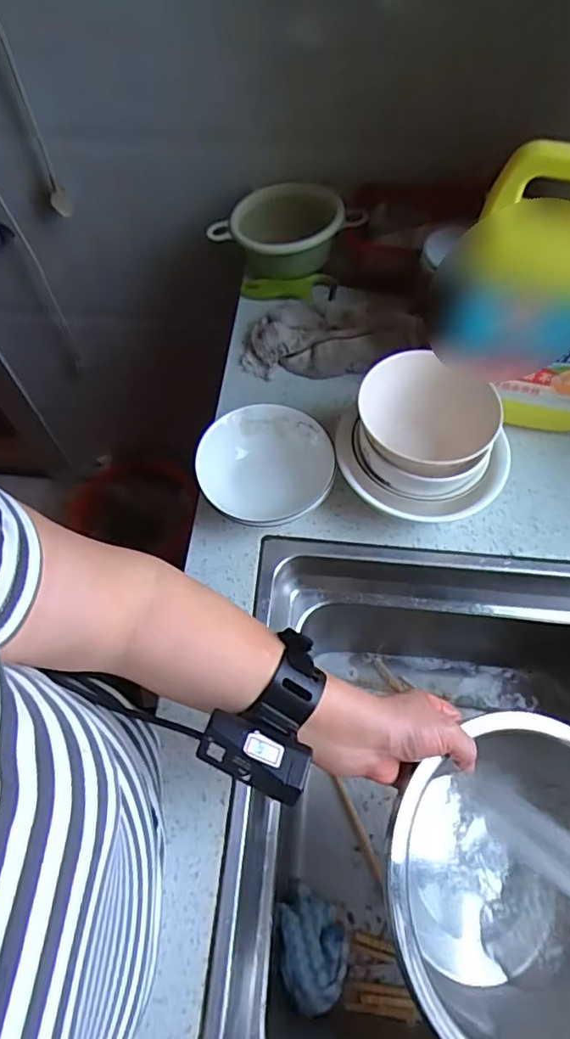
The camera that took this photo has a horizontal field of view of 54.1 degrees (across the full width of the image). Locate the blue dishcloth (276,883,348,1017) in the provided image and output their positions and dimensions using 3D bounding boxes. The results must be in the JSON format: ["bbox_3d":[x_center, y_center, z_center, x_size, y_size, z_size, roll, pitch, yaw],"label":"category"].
[{"bbox_3d":[0.030,0.447,0.585,0.069,0.040,0.102,-6,62,-1],"label":"blue dishcloth"}]

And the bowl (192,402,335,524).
[{"bbox_3d":[-0.018,-0.046,0.578,0.132,0.057,0.133,-1,62,2],"label":"bowl"}]

